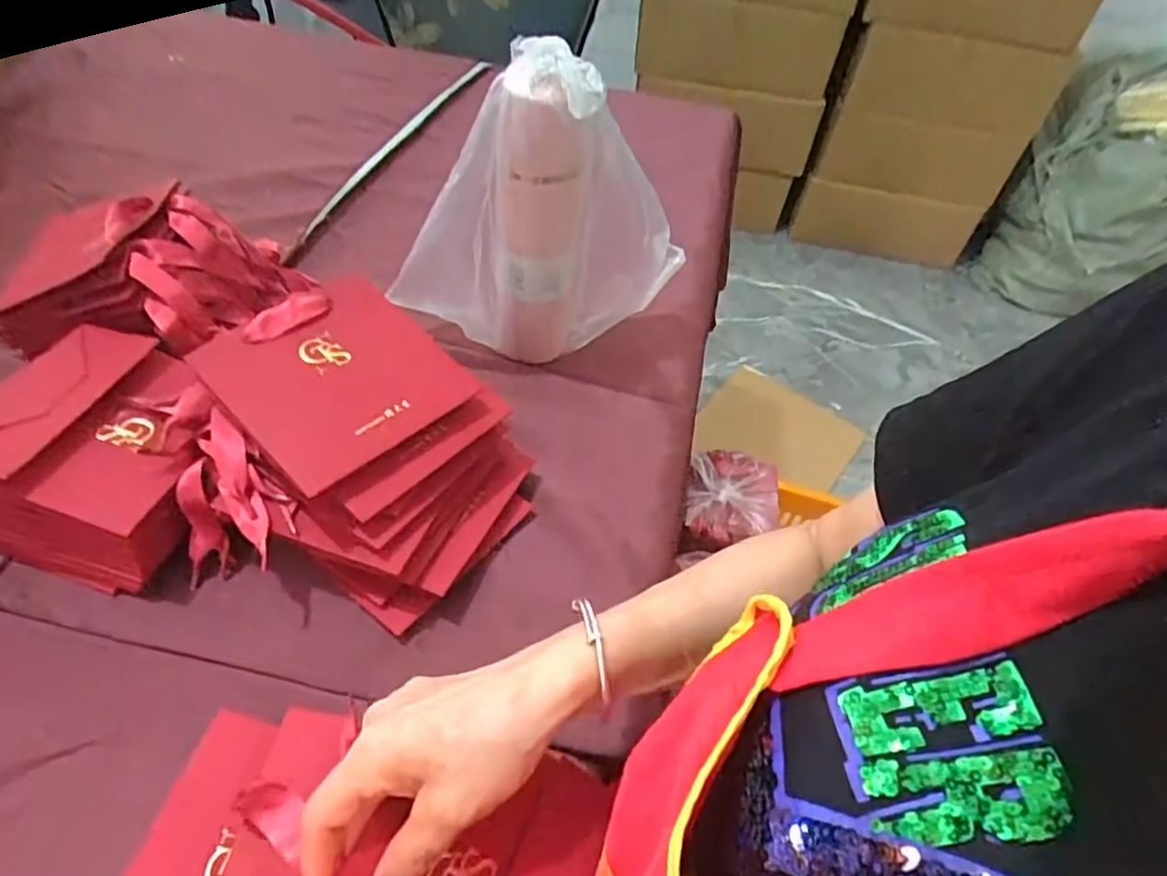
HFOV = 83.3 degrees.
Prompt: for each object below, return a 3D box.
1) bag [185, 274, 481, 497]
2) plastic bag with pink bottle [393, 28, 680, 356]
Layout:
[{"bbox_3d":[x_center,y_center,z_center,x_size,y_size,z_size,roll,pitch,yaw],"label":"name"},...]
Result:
[{"bbox_3d":[-0.164,-0.045,0.442,0.132,0.010,0.136,44,56,13],"label":"bag"},{"bbox_3d":[-0.034,-0.173,0.539,0.239,0.263,0.106,8,50,0],"label":"plastic bag with pink bottle"}]

